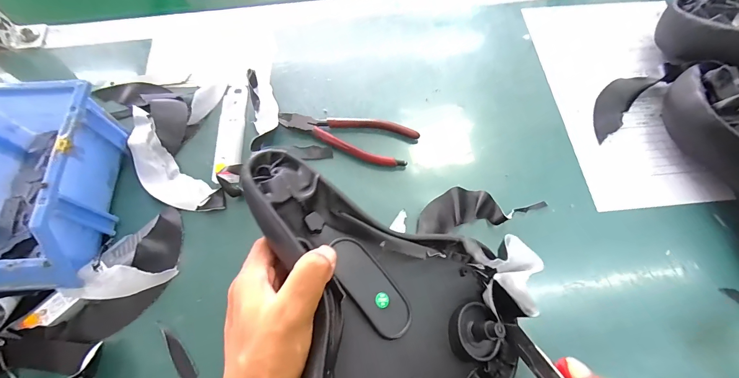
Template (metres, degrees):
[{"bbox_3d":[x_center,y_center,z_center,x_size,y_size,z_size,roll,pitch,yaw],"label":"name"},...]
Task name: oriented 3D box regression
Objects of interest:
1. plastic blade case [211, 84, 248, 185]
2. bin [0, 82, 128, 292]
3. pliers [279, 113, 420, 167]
[{"bbox_3d":[-0.153,-0.066,0.363,0.027,0.012,0.131,-5,67,-3],"label":"plastic blade case"},{"bbox_3d":[-0.307,-0.001,0.294,0.116,0.073,0.171,-3,67,-2],"label":"bin"},{"bbox_3d":[-0.025,-0.065,0.367,0.150,0.012,0.056,17,68,6],"label":"pliers"}]

